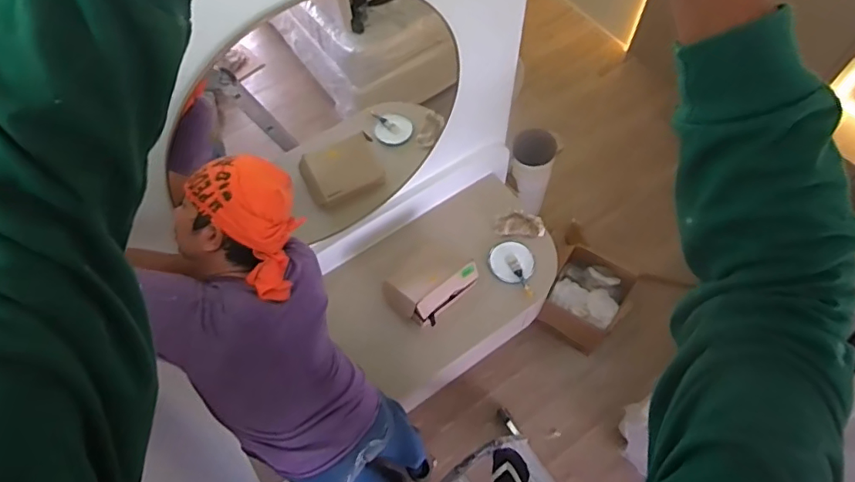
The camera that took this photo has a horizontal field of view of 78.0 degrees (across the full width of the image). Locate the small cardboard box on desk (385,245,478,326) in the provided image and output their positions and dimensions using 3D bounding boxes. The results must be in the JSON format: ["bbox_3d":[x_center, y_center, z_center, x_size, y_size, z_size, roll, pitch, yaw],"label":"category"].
[{"bbox_3d":[0.008,0.128,1.812,0.297,0.093,0.220,-39,67,-17],"label":"small cardboard box on desk"}]

